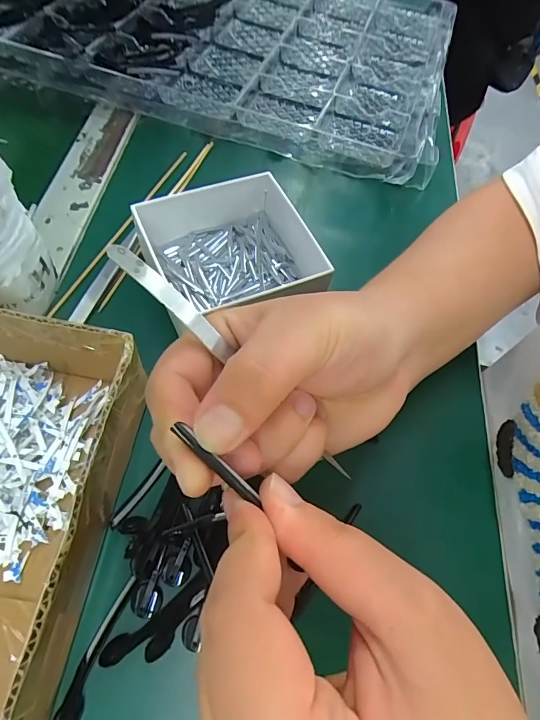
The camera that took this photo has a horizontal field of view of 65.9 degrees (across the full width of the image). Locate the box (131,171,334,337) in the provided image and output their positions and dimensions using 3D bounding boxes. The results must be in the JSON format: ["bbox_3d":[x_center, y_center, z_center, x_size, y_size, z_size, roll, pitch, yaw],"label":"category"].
[{"bbox_3d":[-0.025,-0.071,0.286,0.102,0.040,0.101,-18,68,-19],"label":"box"}]

